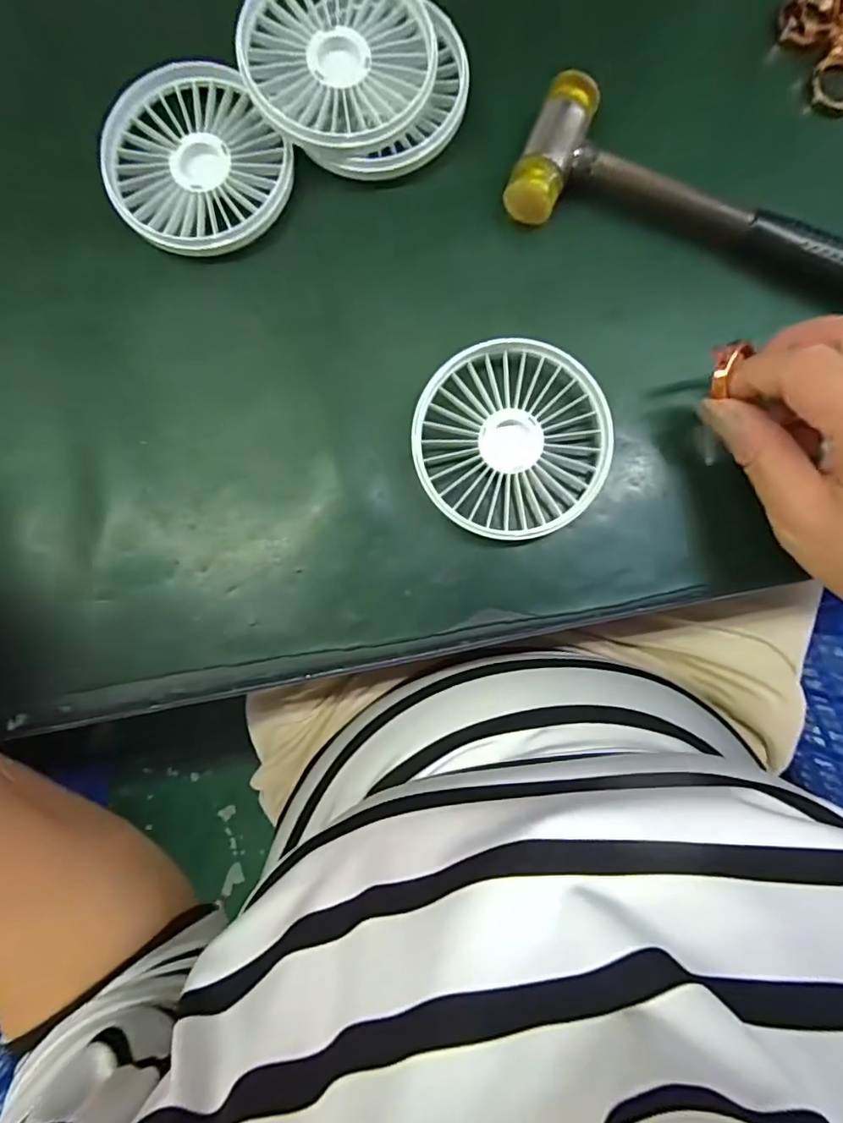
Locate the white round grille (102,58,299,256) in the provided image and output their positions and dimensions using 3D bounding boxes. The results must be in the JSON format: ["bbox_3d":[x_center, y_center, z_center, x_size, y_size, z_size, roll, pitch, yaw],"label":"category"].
[{"bbox_3d":[-0.108,-0.191,0.267,0.082,0.015,0.088,0,86,1],"label":"white round grille"}]

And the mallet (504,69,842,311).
[{"bbox_3d":[0.160,-0.154,0.254,0.235,0.023,0.059,20,87,2],"label":"mallet"}]

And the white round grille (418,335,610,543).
[{"bbox_3d":[0.041,-0.056,0.257,0.085,0.013,0.087,0,86,1],"label":"white round grille"}]

